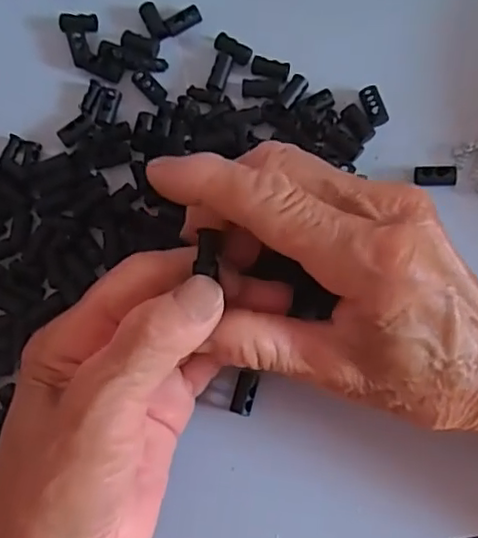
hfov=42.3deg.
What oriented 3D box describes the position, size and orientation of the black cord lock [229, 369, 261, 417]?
[{"bbox_3d":[0.002,0.054,0.266,0.009,0.005,0.018,13,79,6],"label":"black cord lock"}]

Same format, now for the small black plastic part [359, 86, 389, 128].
[{"bbox_3d":[0.063,-0.077,0.289,0.009,0.004,0.020,-19,77,0],"label":"small black plastic part"}]

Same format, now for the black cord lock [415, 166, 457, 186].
[{"bbox_3d":[0.090,-0.043,0.281,0.018,0.008,0.010,2,78,4],"label":"black cord lock"}]

